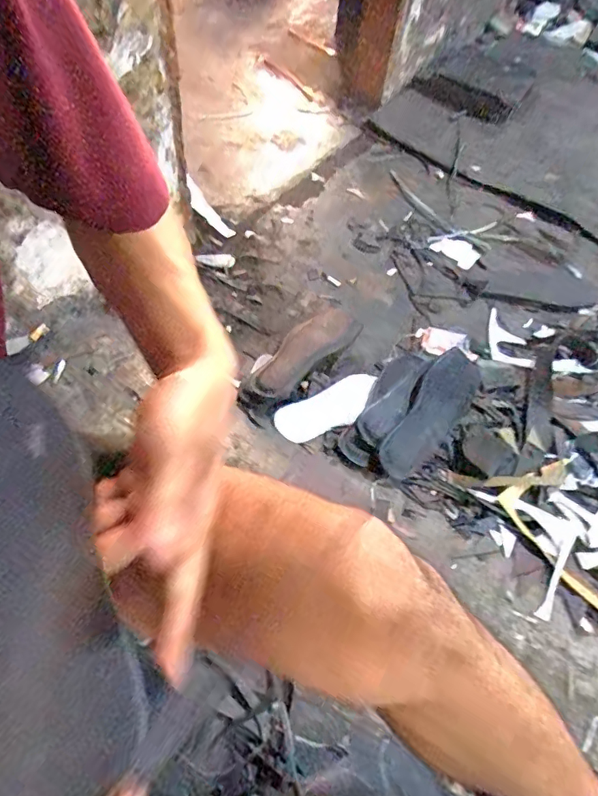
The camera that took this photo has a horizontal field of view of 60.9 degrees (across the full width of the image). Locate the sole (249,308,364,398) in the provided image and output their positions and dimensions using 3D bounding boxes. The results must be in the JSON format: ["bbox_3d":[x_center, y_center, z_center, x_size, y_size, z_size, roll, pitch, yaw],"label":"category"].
[{"bbox_3d":[0.015,-0.081,0.849,0.075,0.034,0.284,29,43,18],"label":"sole"}]

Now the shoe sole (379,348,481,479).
[{"bbox_3d":[0.216,0.020,0.812,0.080,0.021,0.284,31,57,15],"label":"shoe sole"}]

